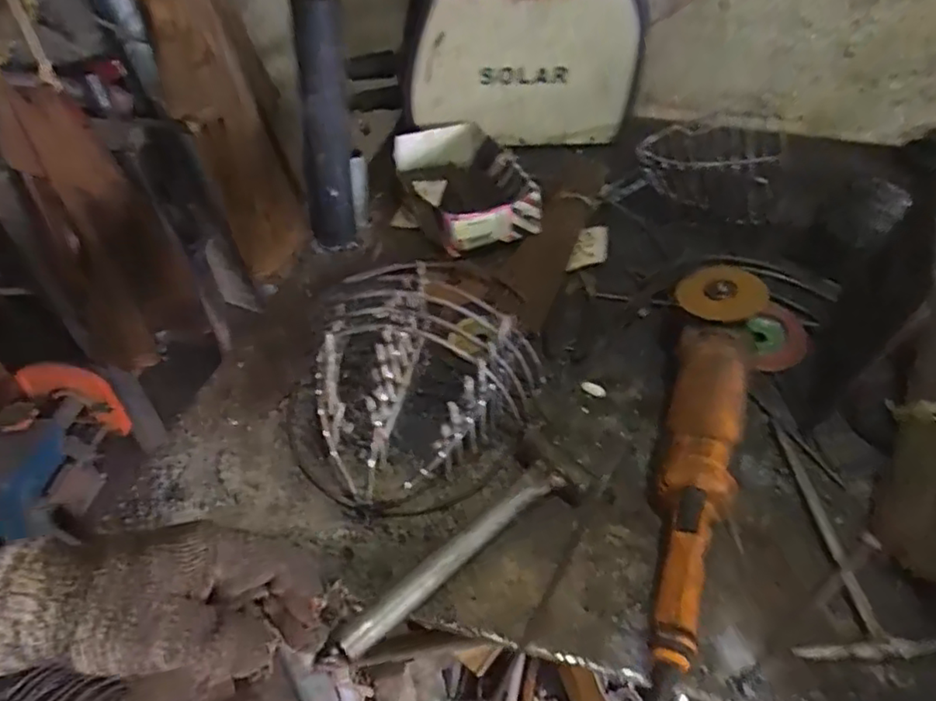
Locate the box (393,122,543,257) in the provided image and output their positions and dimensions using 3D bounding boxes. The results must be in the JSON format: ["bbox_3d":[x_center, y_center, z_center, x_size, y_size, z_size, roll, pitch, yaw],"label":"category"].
[{"bbox_3d":[-0.012,-0.228,0.830,0.146,0.078,0.238,-13,48,-13],"label":"box"}]

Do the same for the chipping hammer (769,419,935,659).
[{"bbox_3d":[0.303,0.143,0.503,0.109,0.016,0.215,5,47,3],"label":"chipping hammer"}]

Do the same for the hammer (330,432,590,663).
[{"bbox_3d":[-0.008,0.150,0.490,0.245,0.038,0.074,-31,55,-27],"label":"hammer"}]

